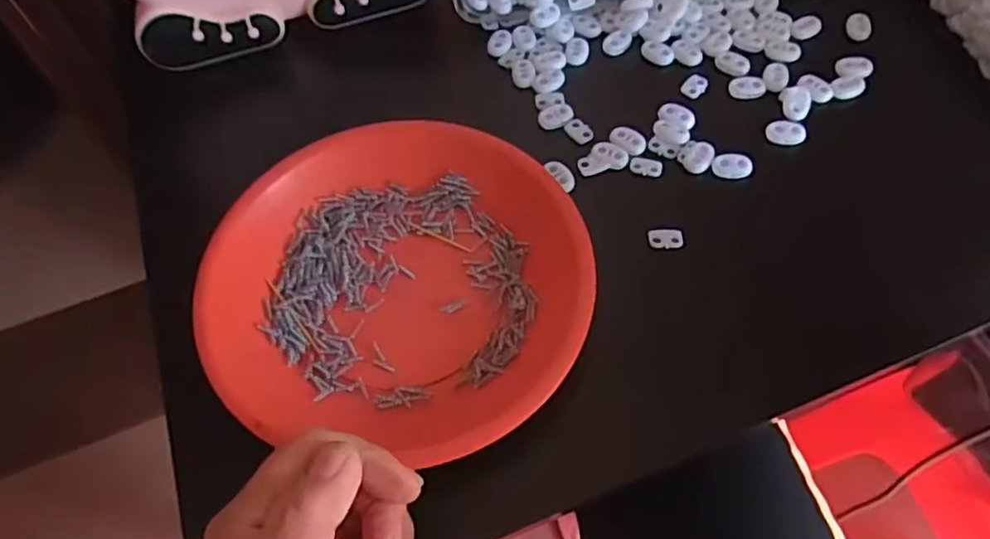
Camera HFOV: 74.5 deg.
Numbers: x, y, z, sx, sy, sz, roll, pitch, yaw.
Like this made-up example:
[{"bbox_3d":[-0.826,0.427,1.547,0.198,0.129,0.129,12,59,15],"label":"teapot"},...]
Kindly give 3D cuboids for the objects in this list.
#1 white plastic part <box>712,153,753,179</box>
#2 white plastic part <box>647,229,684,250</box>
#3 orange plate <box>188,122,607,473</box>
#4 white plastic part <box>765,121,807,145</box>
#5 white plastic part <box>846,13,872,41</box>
[{"bbox_3d":[0.140,-0.061,0.383,0.022,0.007,0.013,10,60,7],"label":"white plastic part"},{"bbox_3d":[0.095,-0.017,0.362,0.019,0.005,0.011,5,59,4],"label":"white plastic part"},{"bbox_3d":[-0.049,0.002,0.341,0.188,0.026,0.177,0,59,1],"label":"orange plate"},{"bbox_3d":[0.177,-0.084,0.395,0.022,0.008,0.014,3,59,2],"label":"white plastic part"},{"bbox_3d":[0.245,-0.164,0.439,0.014,0.009,0.018,12,60,8],"label":"white plastic part"}]

